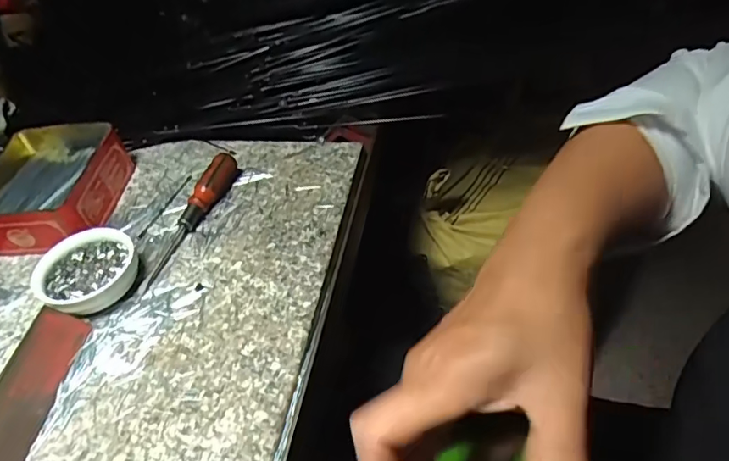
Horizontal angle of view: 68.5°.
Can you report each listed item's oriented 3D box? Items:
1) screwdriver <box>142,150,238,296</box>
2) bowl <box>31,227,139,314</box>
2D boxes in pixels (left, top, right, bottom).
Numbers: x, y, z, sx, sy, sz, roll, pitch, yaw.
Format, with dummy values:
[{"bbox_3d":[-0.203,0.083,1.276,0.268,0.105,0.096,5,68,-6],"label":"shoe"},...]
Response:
[{"bbox_3d":[-0.145,-0.013,0.439,0.017,0.028,0.135,10,48,18],"label":"screwdriver"},{"bbox_3d":[-0.207,0.031,0.400,0.070,0.026,0.057,-39,52,-26],"label":"bowl"}]

